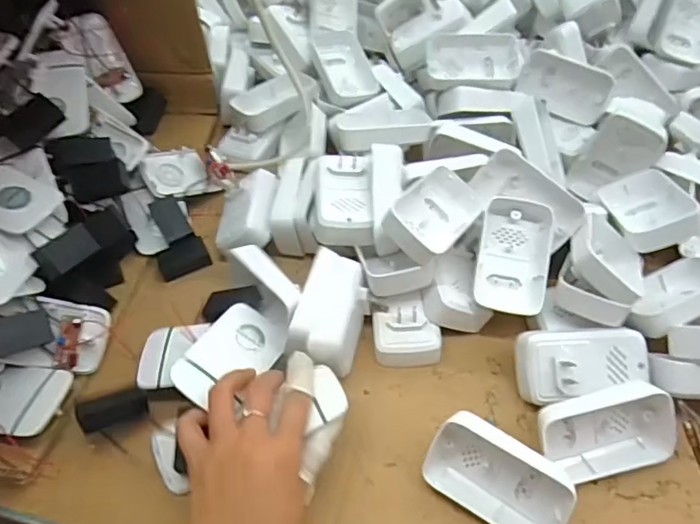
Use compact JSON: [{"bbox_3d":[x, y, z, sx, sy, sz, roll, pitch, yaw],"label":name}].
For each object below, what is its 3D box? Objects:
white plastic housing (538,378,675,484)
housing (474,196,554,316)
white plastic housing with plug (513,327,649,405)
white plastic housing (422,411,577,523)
[{"bbox_3d":[0.186,0.124,0.394,0.091,0.045,0.052,-10,53,-4],"label":"white plastic housing"},{"bbox_3d":[0.138,-0.006,0.467,0.058,0.026,0.099,11,80,0],"label":"housing"},{"bbox_3d":[0.178,0.078,0.417,0.093,0.023,0.052,-5,80,5],"label":"white plastic housing with plug"},{"bbox_3d":[0.103,0.151,0.380,0.096,0.026,0.063,27,101,24],"label":"white plastic housing"}]

